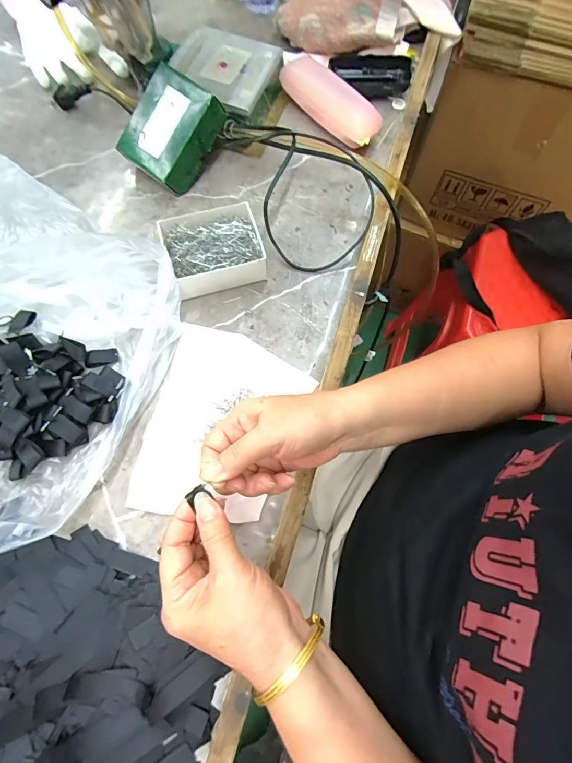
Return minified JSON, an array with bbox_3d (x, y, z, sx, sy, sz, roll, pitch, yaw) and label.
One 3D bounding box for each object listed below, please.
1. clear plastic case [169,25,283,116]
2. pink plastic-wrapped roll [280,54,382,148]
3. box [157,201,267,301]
[{"bbox_3d":[-0.082,-0.390,0.479,0.121,0.015,0.120,19,72,5],"label":"clear plastic case"},{"bbox_3d":[0.058,-0.362,0.497,0.051,0.039,0.153,-38,76,-13],"label":"pink plastic-wrapped roll"},{"bbox_3d":[-0.078,-0.141,0.419,0.101,0.047,0.086,-16,72,-7],"label":"box"}]

